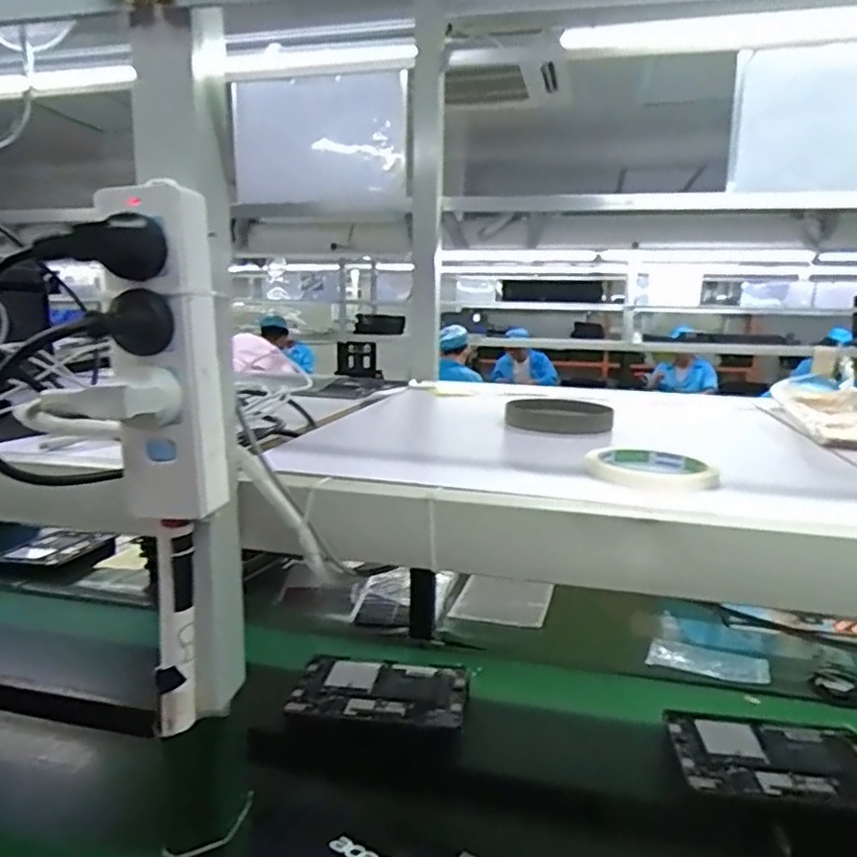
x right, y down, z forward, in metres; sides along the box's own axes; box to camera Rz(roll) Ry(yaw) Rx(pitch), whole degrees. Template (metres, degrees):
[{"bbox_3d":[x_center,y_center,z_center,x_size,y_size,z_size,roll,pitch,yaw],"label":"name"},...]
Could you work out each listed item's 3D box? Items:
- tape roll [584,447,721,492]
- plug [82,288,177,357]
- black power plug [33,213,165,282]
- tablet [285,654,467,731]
[{"bbox_3d":[0.174,0.031,0.514,0.094,0.017,0.111,5,11,21],"label":"tape roll"},{"bbox_3d":[-0.165,-0.059,0.365,0.044,0.035,0.032,-4,11,-23],"label":"plug"},{"bbox_3d":[-0.183,-0.103,0.367,0.064,0.034,0.041,-5,12,-28],"label":"black power plug"},{"bbox_3d":[-0.071,0.394,0.992,0.257,0.010,0.164,2,10,12],"label":"tablet"}]

